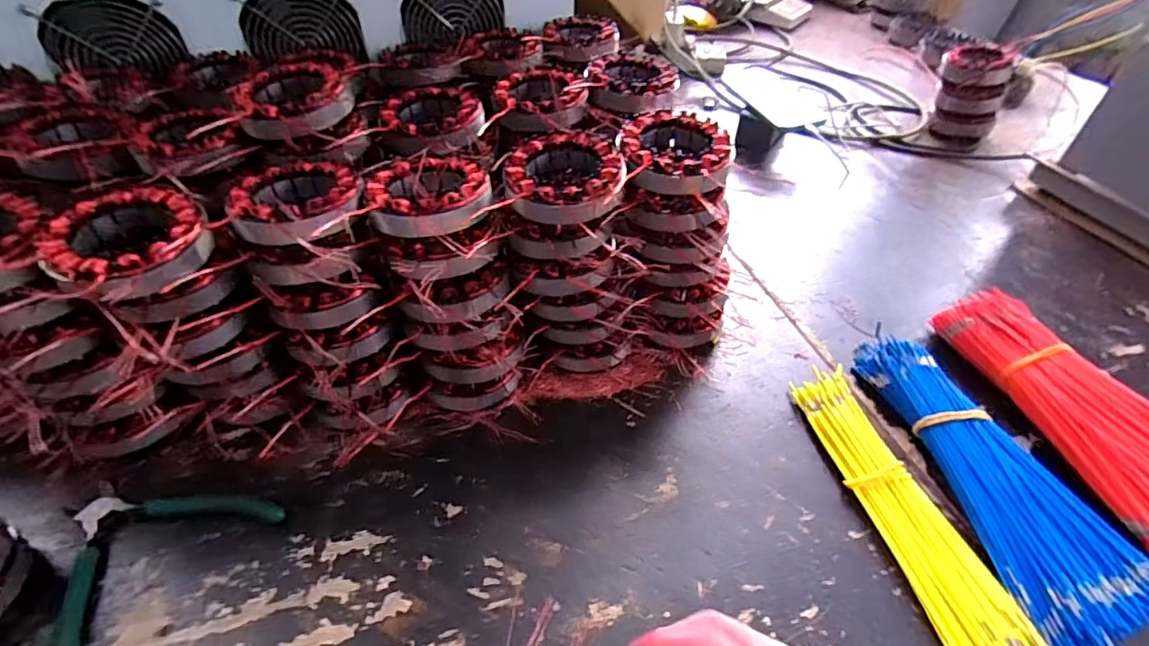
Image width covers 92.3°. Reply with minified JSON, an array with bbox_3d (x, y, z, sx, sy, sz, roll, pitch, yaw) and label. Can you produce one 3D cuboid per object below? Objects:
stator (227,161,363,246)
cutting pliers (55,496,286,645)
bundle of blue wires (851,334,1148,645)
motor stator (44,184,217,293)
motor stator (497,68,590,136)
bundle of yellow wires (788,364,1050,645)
[{"bbox_3d":[-0.191,-0.084,0.383,0.084,0.023,0.095,2,45,1],"label":"stator"},{"bbox_3d":[-0.298,0.153,0.379,0.122,0.011,0.139,25,49,22],"label":"cutting pliers"},{"bbox_3d":[0.315,0.105,0.420,0.087,0.034,0.253,-6,45,-7],"label":"bundle of blue wires"},{"bbox_3d":[-0.279,-0.048,0.349,0.095,0.030,0.082,19,47,17],"label":"motor stator"},{"bbox_3d":[-0.030,-0.205,0.510,0.082,0.031,0.093,-10,46,-12],"label":"motor stator"},{"bbox_3d":[0.239,0.135,0.401,0.056,0.019,0.242,-7,45,-9],"label":"bundle of yellow wires"}]

